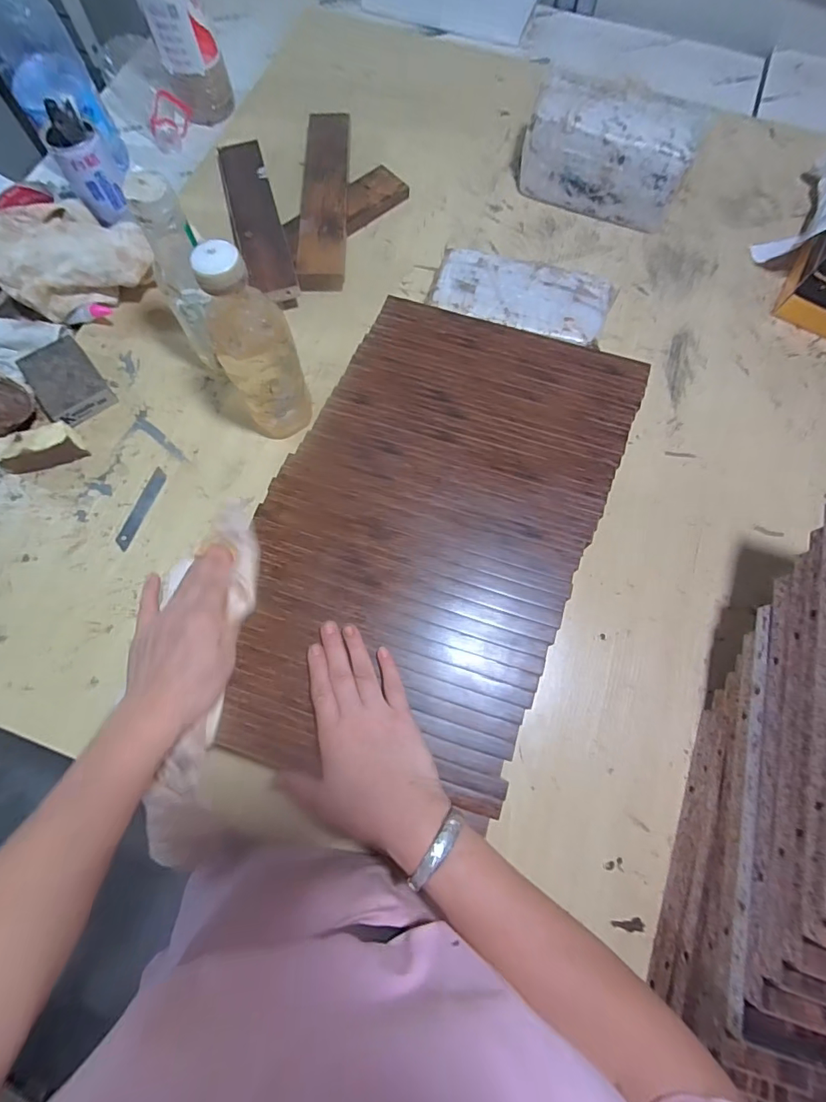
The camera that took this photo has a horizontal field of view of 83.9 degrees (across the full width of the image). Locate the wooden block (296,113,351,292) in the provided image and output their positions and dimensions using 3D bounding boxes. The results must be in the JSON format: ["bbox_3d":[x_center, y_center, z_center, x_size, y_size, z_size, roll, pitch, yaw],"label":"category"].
[{"bbox_3d":[-0.121,-0.486,0.630,0.065,0.022,0.304,-2,73,4],"label":"wooden block"}]

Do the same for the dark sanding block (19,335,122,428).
[{"bbox_3d":[-0.409,-0.200,0.545,0.068,0.029,0.102,-38,77,-12],"label":"dark sanding block"}]

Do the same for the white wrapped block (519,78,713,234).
[{"bbox_3d":[0.257,-0.535,0.624,0.214,0.106,0.094,20,73,5],"label":"white wrapped block"}]

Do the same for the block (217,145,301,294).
[{"bbox_3d":[-0.211,-0.448,0.616,0.062,0.017,0.294,-16,69,-6],"label":"block"}]

